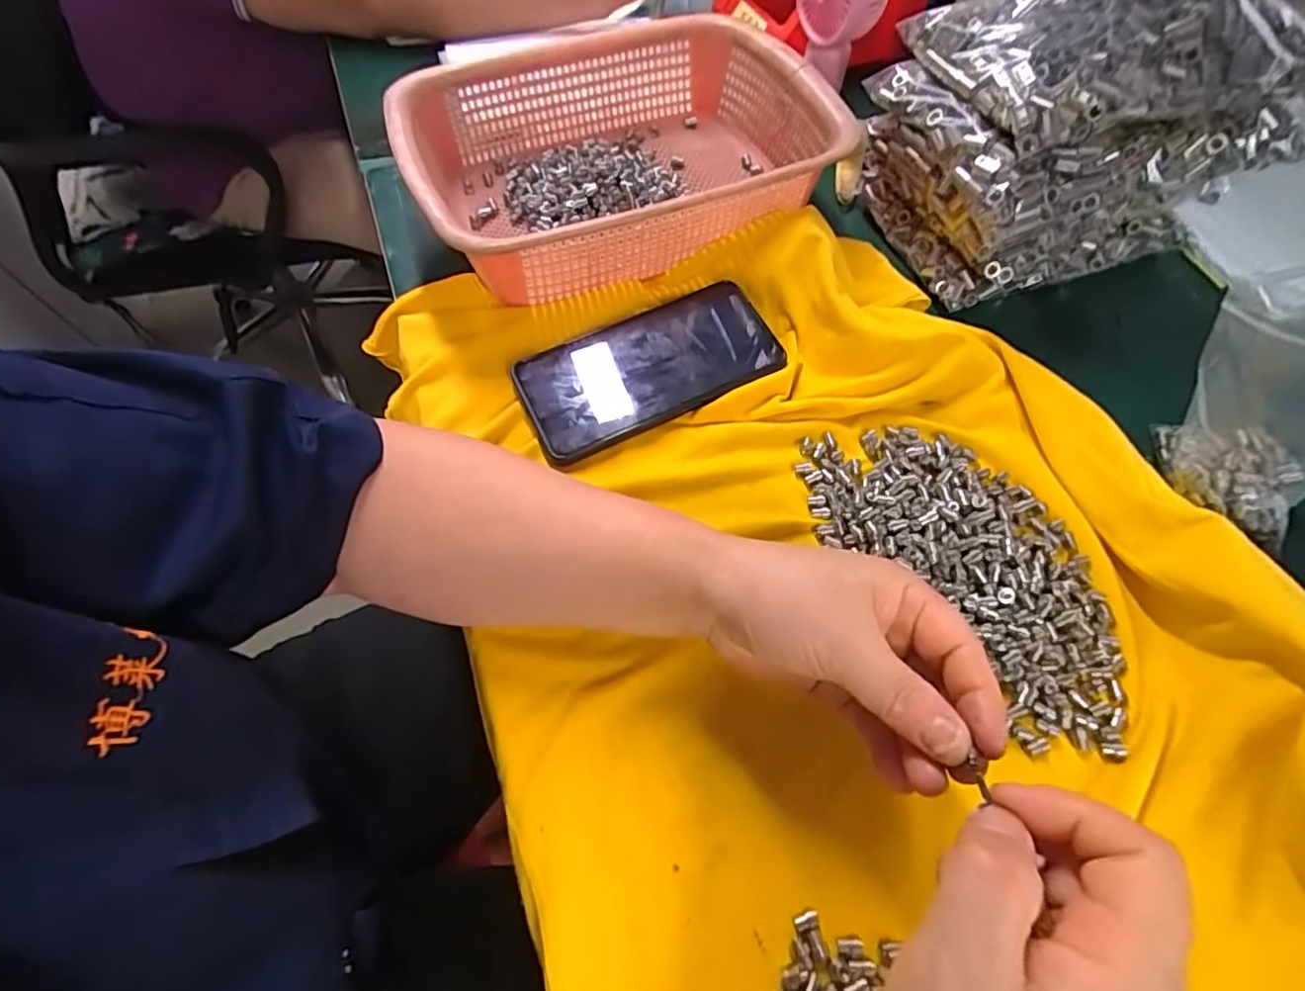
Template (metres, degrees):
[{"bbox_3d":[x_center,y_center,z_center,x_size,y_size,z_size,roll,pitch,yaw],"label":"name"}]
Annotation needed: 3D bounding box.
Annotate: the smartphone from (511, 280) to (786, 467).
[{"bbox_3d":[-0.001,-0.083,0.365,0.165,0.010,0.077,-24,63,-13],"label":"smartphone"}]

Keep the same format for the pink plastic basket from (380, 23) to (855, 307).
[{"bbox_3d":[-0.022,-0.252,0.424,0.295,0.067,0.216,-20,62,-11],"label":"pink plastic basket"}]

